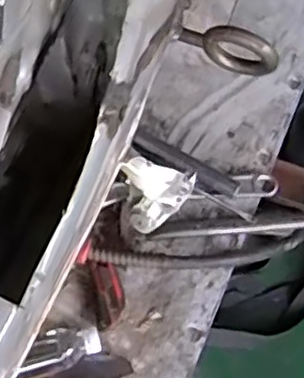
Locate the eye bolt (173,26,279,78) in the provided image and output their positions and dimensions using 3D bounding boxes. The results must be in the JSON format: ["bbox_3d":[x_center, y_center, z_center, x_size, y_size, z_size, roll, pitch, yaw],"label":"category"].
[{"bbox_3d":[0.066,-0.126,0.618,0.094,0.069,0.014,23,66,6],"label":"eye bolt"}]

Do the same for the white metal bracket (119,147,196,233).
[{"bbox_3d":[0.006,0.007,0.697,0.073,0.100,0.039,2,65,-4],"label":"white metal bracket"}]

